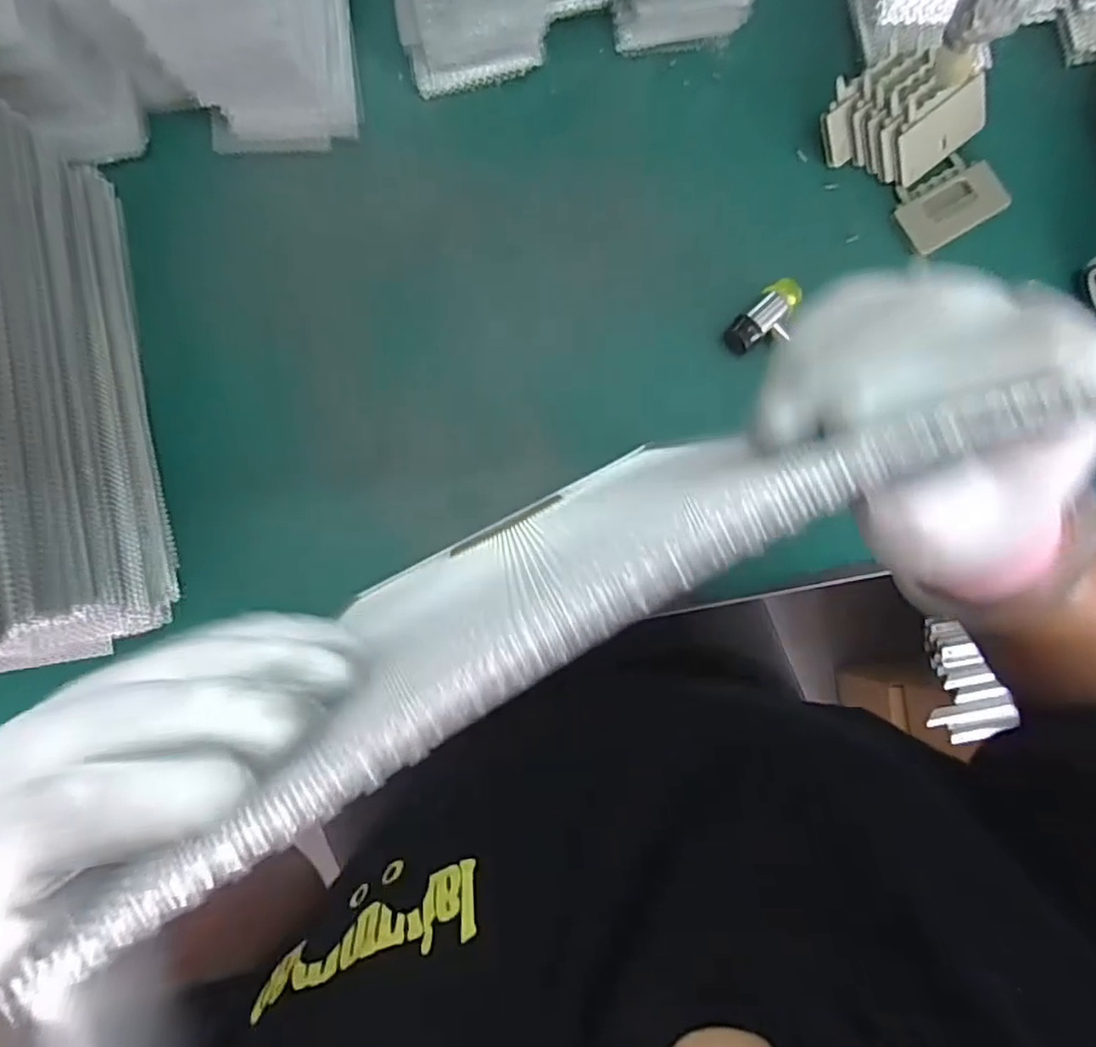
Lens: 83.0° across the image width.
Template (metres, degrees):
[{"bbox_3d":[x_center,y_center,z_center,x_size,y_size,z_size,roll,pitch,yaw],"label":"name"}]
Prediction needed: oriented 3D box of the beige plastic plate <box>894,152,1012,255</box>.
[{"bbox_3d":[0.314,-0.253,0.485,0.090,0.009,0.056,-32,86,-3],"label":"beige plastic plate"}]

